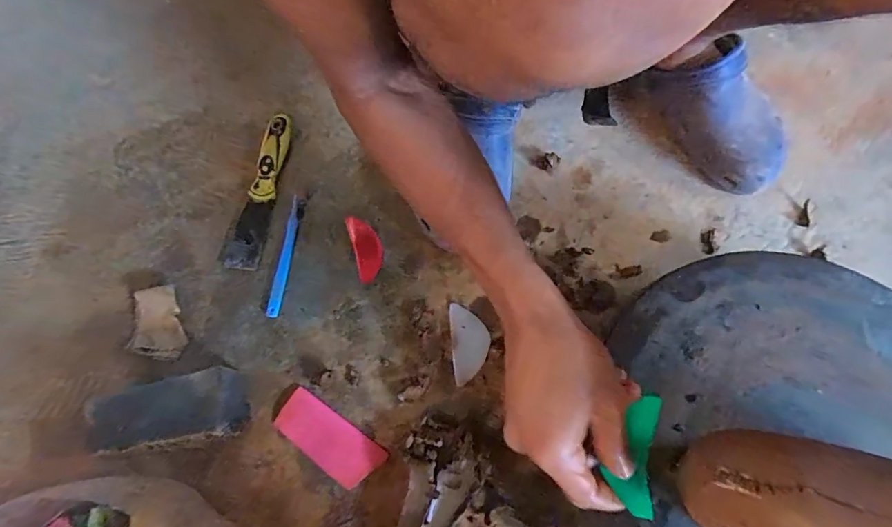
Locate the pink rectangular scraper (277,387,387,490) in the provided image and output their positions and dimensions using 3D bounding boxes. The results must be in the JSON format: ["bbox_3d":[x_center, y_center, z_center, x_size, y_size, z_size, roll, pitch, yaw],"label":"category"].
[{"bbox_3d":[-0.114,0.169,0.428,0.108,0.004,0.044,32,74,12],"label":"pink rectangular scraper"}]

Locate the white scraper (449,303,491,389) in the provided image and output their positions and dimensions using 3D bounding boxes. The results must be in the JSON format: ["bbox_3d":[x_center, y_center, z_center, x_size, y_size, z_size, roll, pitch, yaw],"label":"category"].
[{"bbox_3d":[0.025,0.081,0.458,0.038,0.004,0.081,-3,70,0],"label":"white scraper"}]

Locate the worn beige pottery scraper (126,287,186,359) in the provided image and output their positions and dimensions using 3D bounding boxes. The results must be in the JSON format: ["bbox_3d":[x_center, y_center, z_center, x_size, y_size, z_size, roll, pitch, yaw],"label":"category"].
[{"bbox_3d":[-0.299,0.061,0.459,0.048,0.013,0.076,-10,70,-2],"label":"worn beige pottery scraper"}]

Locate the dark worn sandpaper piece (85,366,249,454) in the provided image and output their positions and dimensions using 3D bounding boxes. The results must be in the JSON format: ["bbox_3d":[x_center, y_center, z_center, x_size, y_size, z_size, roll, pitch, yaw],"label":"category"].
[{"bbox_3d":[-0.253,0.136,0.415,0.118,0.052,0.060,-10,70,-2],"label":"dark worn sandpaper piece"}]

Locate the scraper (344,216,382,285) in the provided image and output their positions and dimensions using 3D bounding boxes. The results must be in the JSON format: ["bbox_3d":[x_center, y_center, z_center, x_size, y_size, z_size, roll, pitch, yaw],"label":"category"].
[{"bbox_3d":[-0.089,-0.019,0.496,0.031,0.005,0.080,-17,70,-5],"label":"scraper"}]

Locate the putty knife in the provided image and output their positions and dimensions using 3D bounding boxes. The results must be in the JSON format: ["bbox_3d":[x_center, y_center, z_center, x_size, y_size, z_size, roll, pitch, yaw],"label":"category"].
[{"bbox_3d":[-0.214,-0.088,0.514,0.040,0.017,0.195,8,70,4],"label":"putty knife"}]

